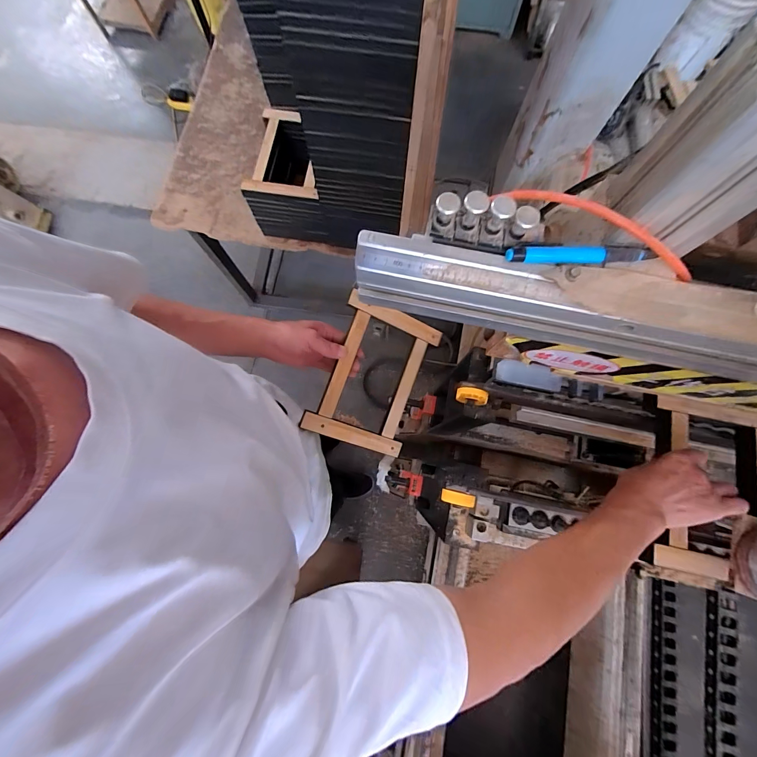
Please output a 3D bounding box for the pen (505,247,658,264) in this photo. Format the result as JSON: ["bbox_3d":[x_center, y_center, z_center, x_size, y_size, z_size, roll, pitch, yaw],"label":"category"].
[{"bbox_3d":[0.168,-0.102,0.281,0.121,0.009,0.011,1,77,0],"label":"pen"}]

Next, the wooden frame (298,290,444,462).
[{"bbox_3d":[-0.005,-0.002,0.577,0.180,0.016,0.240,22,86,-24],"label":"wooden frame"}]

